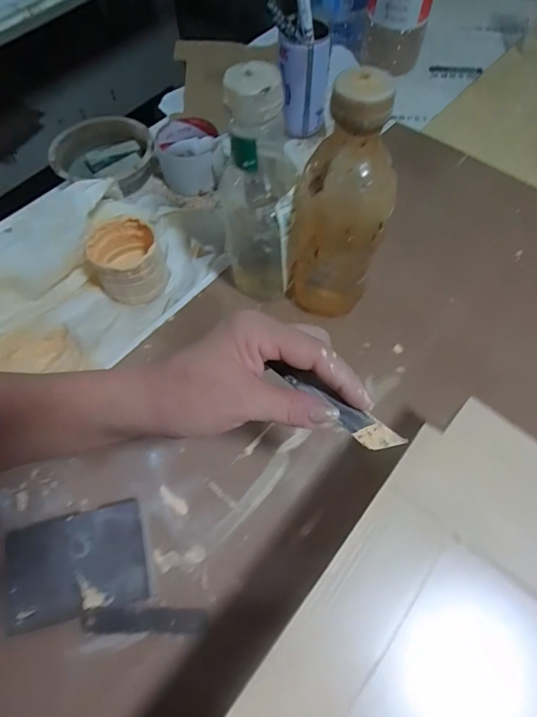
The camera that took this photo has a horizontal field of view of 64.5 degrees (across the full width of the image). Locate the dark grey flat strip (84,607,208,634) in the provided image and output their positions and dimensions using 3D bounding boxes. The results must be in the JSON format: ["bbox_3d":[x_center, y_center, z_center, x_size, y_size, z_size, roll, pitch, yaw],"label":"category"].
[{"bbox_3d":[-0.090,0.193,0.312,0.090,0.004,0.016,0,63,0],"label":"dark grey flat strip"}]

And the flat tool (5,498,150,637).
[{"bbox_3d":[-0.141,0.153,0.317,0.099,0.023,0.069,-14,63,-5],"label":"flat tool"}]

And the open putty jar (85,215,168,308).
[{"bbox_3d":[-0.147,-0.100,0.450,0.069,0.067,0.070,0,63,1],"label":"open putty jar"}]

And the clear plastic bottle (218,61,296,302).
[{"bbox_3d":[-0.010,-0.141,0.372,0.062,0.210,0.068,-5,63,-2],"label":"clear plastic bottle"}]

